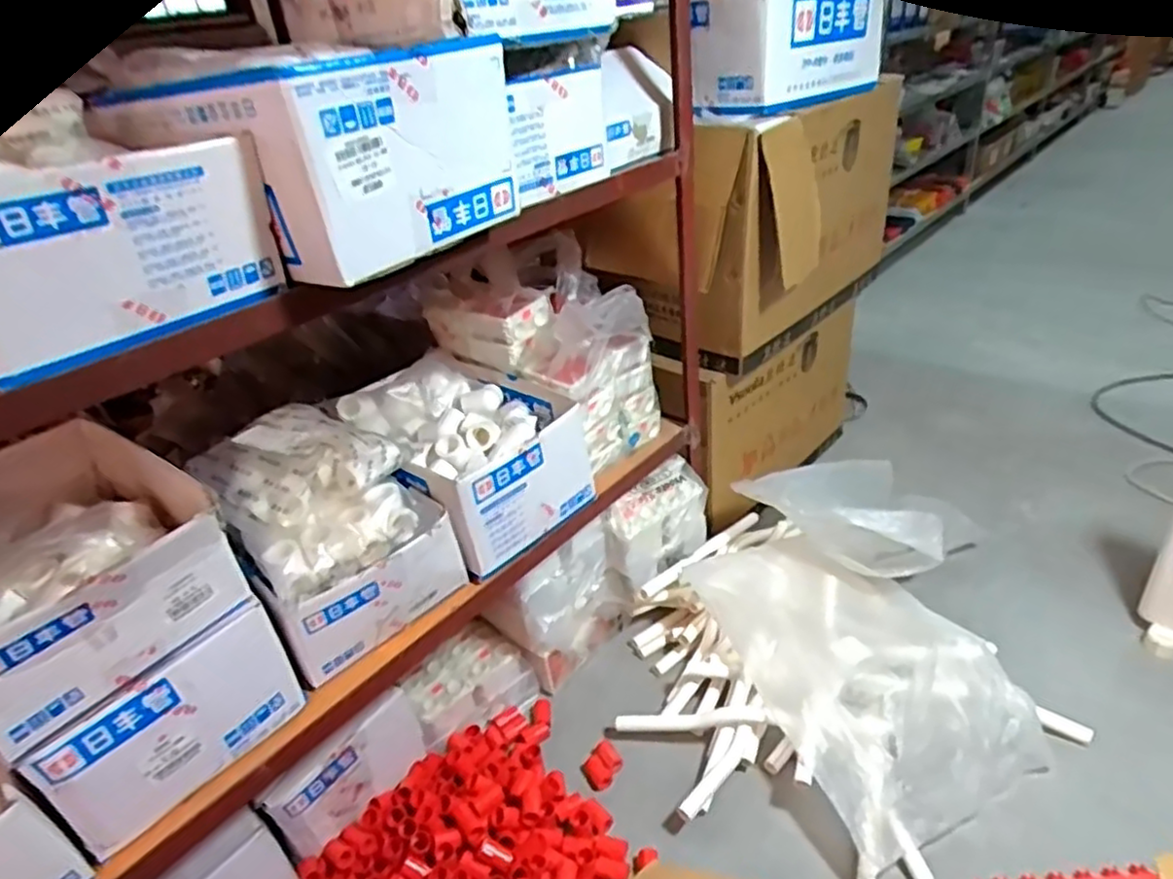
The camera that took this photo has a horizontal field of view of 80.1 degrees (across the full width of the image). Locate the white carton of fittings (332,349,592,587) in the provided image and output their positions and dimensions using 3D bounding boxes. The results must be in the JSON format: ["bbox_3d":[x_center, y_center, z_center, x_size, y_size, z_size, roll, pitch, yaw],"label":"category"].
[{"bbox_3d":[-0.158,0.014,0.924,0.226,0.150,0.287,-29,37,-32],"label":"white carton of fittings"}]

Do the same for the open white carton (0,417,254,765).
[{"bbox_3d":[-0.476,0.098,0.628,0.342,0.114,0.227,22,41,40],"label":"open white carton"}]

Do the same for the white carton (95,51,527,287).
[{"bbox_3d":[-0.206,-0.227,0.576,0.201,0.144,0.231,14,37,31],"label":"white carton"}]

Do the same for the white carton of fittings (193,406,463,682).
[{"bbox_3d":[-0.272,0.095,0.761,0.186,0.212,0.180,-29,37,-33],"label":"white carton of fittings"}]

